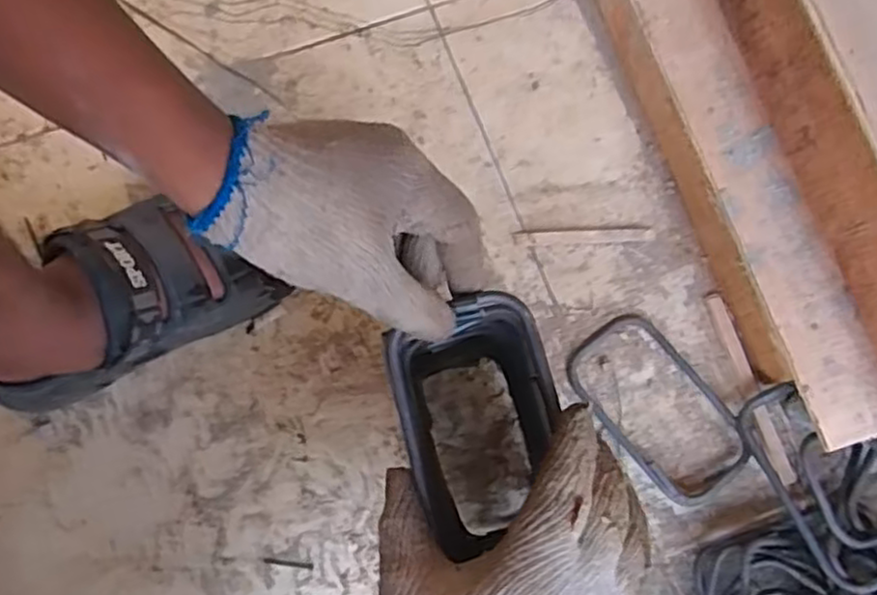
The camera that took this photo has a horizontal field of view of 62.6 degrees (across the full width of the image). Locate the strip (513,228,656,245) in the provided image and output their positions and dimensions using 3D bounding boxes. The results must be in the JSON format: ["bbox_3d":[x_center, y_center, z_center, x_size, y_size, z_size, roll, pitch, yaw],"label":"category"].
[{"bbox_3d":[0.120,-0.050,0.592,0.114,0.004,0.011,-2,78,-1],"label":"strip"}]

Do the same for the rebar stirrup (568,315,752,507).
[{"bbox_3d":[0.171,0.084,0.556,0.083,0.015,0.149,-38,81,-8],"label":"rebar stirrup"}]

